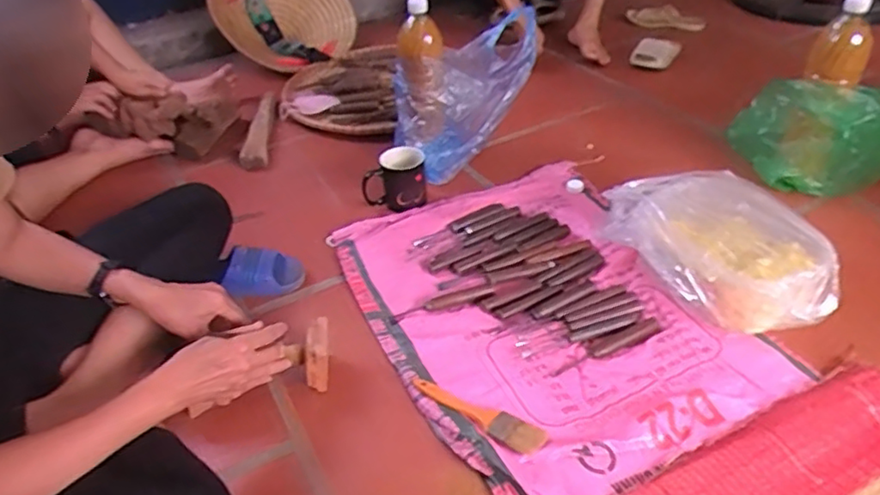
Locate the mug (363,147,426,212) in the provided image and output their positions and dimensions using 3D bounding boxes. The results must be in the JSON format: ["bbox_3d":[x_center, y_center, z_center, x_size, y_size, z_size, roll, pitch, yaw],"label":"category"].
[{"bbox_3d":[-0.084,-0.124,1.129,0.113,0.093,0.080,-8,38,-3],"label":"mug"}]

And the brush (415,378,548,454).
[{"bbox_3d":[0.044,0.207,0.777,0.178,0.018,0.046,18,44,27],"label":"brush"}]

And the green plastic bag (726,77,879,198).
[{"bbox_3d":[0.693,-0.211,1.123,0.290,0.196,0.189,9,40,18],"label":"green plastic bag"}]

